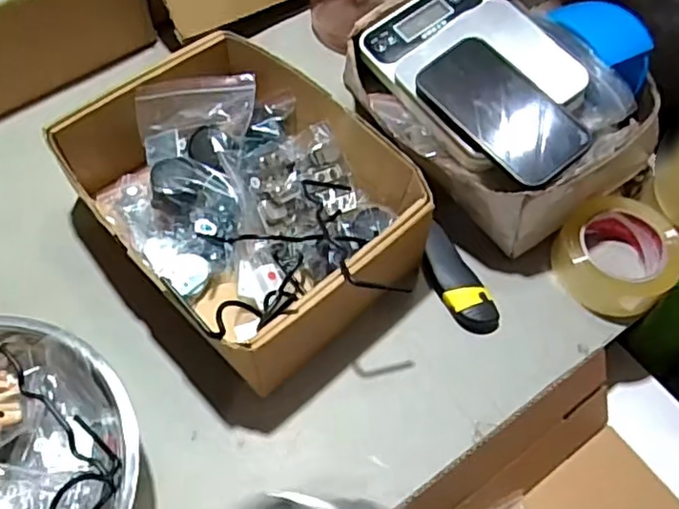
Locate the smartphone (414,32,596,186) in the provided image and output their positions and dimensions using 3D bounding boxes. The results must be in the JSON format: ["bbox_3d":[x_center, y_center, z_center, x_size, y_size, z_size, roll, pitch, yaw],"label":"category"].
[{"bbox_3d":[0.152,-0.136,0.596,0.087,0.015,0.166,-39,67,-11],"label":"smartphone"}]

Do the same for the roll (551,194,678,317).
[{"bbox_3d":[0.277,0.000,0.627,0.114,0.059,0.110,1,59,-2],"label":"roll"}]

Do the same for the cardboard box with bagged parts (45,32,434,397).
[{"bbox_3d":[-0.086,-0.051,0.600,0.239,0.102,0.316,-39,68,-23],"label":"cardboard box with bagged parts"}]

